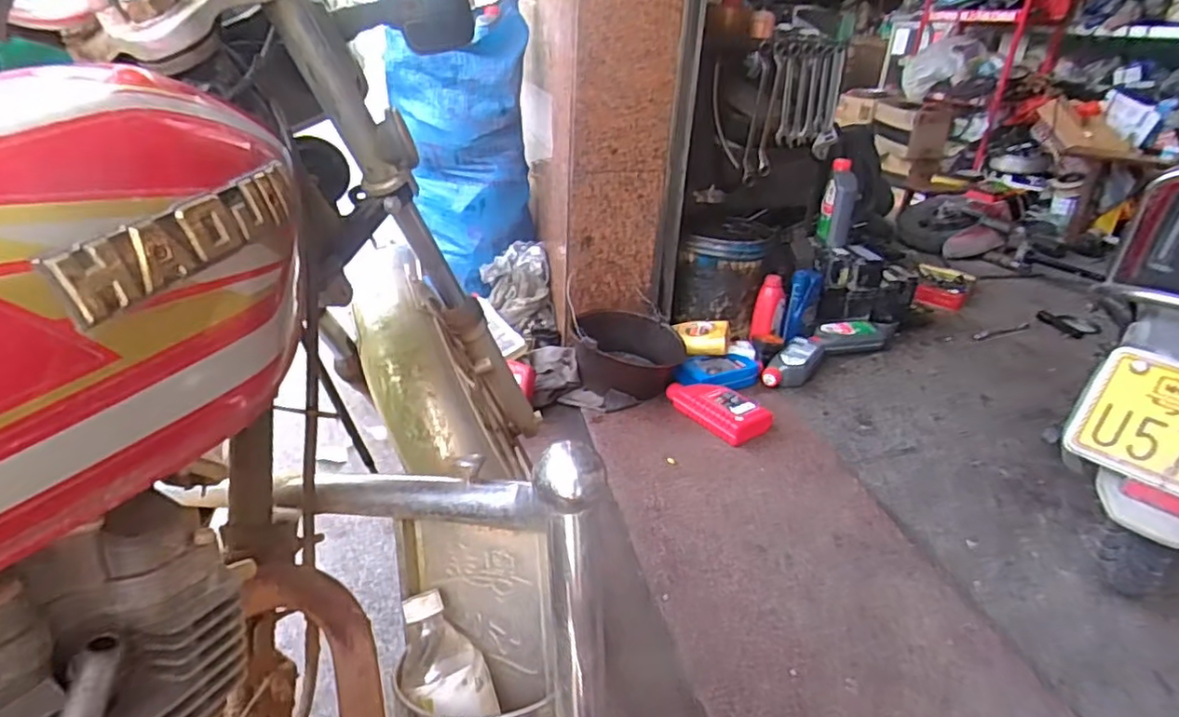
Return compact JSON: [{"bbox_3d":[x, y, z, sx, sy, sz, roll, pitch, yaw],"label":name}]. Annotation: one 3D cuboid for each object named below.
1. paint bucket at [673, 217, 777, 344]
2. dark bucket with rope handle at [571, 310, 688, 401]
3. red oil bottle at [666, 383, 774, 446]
[{"bbox_3d":[0.380,-0.234,1.751,0.234,0.247,0.266,11,29,14],"label":"paint bucket"},{"bbox_3d":[0.093,-0.005,1.630,0.278,0.166,0.276,2,28,-1],"label":"dark bucket with rope handle"},{"bbox_3d":[0.297,0.114,1.487,0.239,0.066,0.126,27,36,37],"label":"red oil bottle"}]

